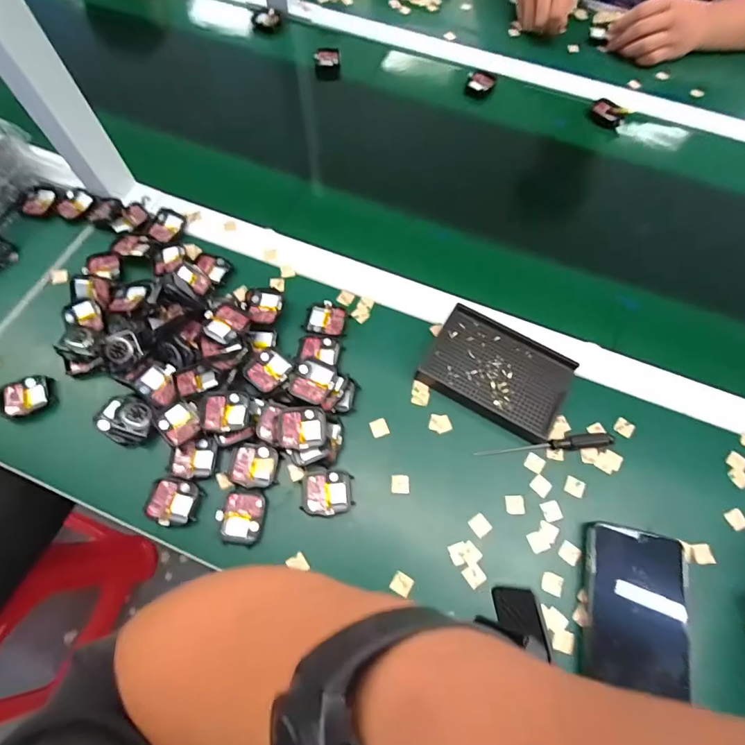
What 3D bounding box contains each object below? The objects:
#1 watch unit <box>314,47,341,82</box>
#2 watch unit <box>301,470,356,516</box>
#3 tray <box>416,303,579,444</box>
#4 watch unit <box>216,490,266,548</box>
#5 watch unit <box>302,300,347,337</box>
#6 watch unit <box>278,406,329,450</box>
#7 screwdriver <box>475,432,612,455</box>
[{"bbox_3d":[-0.068,-0.471,0.622,0.038,0.030,0.033,-1,67,-2],"label":"watch unit"},{"bbox_3d":[-0.040,0.109,0.367,0.044,0.012,0.038,-4,67,-3],"label":"watch unit"},{"bbox_3d":[0.125,-0.003,0.410,0.134,0.023,0.095,30,69,11],"label":"tray"},{"bbox_3d":[-0.115,0.127,0.357,0.036,0.009,0.044,6,67,1],"label":"watch unit"},{"bbox_3d":[-0.050,-0.056,0.432,0.044,0.011,0.038,1,67,-1],"label":"watch unit"},{"bbox_3d":[-0.063,0.050,0.369,0.042,0.007,0.039,-5,73,-7],"label":"watch unit"},{"bbox_3d":[0.164,0.067,0.383,0.130,0.014,0.014,-5,67,-3],"label":"screwdriver"}]

